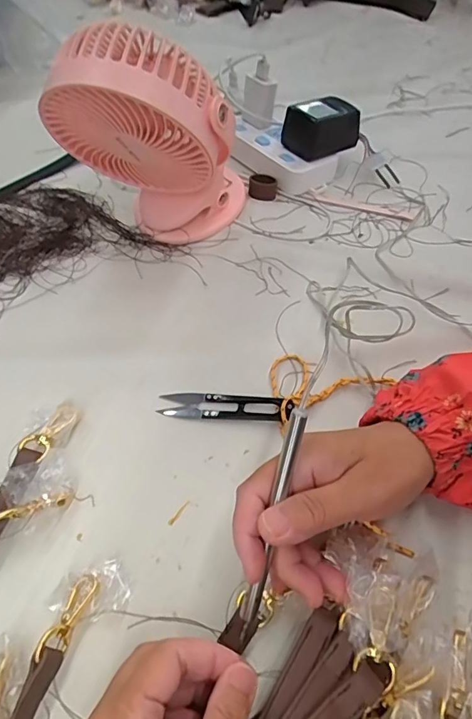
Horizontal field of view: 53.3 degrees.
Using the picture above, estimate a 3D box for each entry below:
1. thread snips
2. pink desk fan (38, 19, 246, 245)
[{"bbox_3d":[-0.008,0.034,0.359,0.100,0.012,0.022,6,54,3],"label":"thread snips"},{"bbox_3d":[-0.072,-0.188,0.407,0.145,0.187,0.129,5,54,2],"label":"pink desk fan"}]

